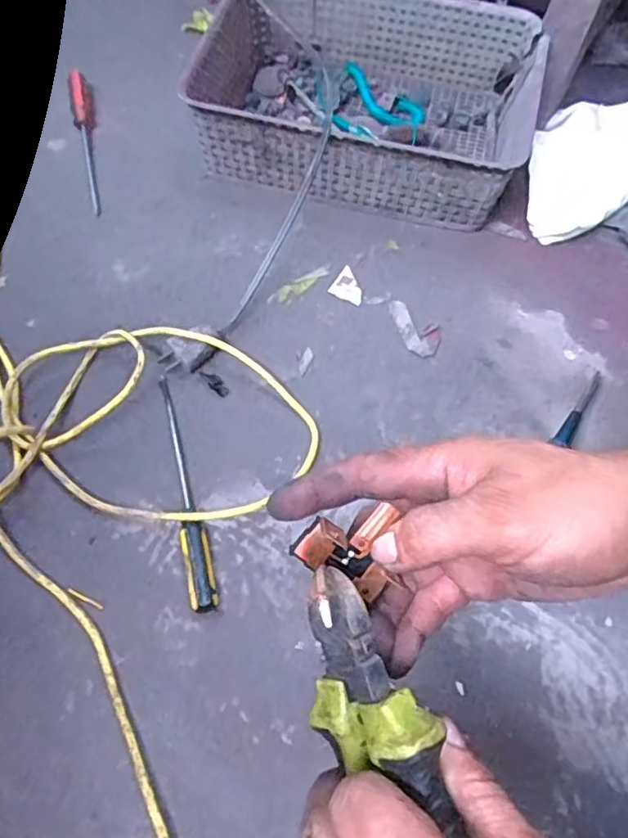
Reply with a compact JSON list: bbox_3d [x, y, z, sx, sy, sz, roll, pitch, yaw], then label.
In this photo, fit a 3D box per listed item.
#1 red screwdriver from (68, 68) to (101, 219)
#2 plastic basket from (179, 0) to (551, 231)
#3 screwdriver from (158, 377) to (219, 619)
[{"bbox_3d":[-0.252,-0.311,0.685,0.026,0.029,0.200,-11,63,-9],"label":"red screwdriver"},{"bbox_3d":[0.056,-0.352,0.679,0.347,0.103,0.250,12,62,3],"label":"plastic basket"},{"bbox_3d":[-0.107,0.051,0.500,0.020,0.018,0.208,-12,63,-10],"label":"screwdriver"}]

